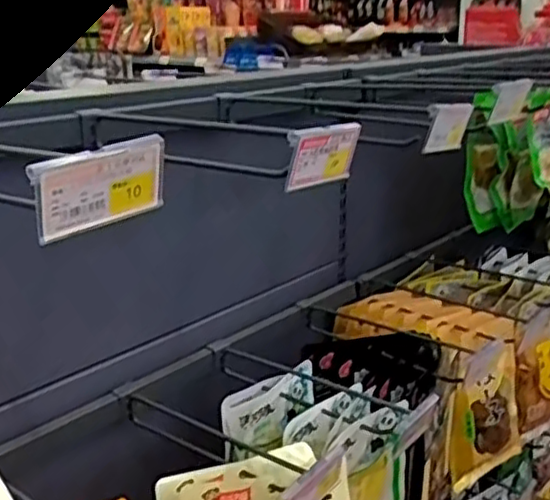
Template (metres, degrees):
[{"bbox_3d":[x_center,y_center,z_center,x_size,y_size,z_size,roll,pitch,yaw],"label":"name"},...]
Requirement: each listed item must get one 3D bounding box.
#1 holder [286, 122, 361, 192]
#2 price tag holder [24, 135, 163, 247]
[{"bbox_3d":[0.036,-0.070,0.517,0.008,0.047,0.078,30,33,33],"label":"holder"},{"bbox_3d":[-0.095,-0.034,0.382,0.078,0.048,0.006,-24,42,-40],"label":"price tag holder"}]

